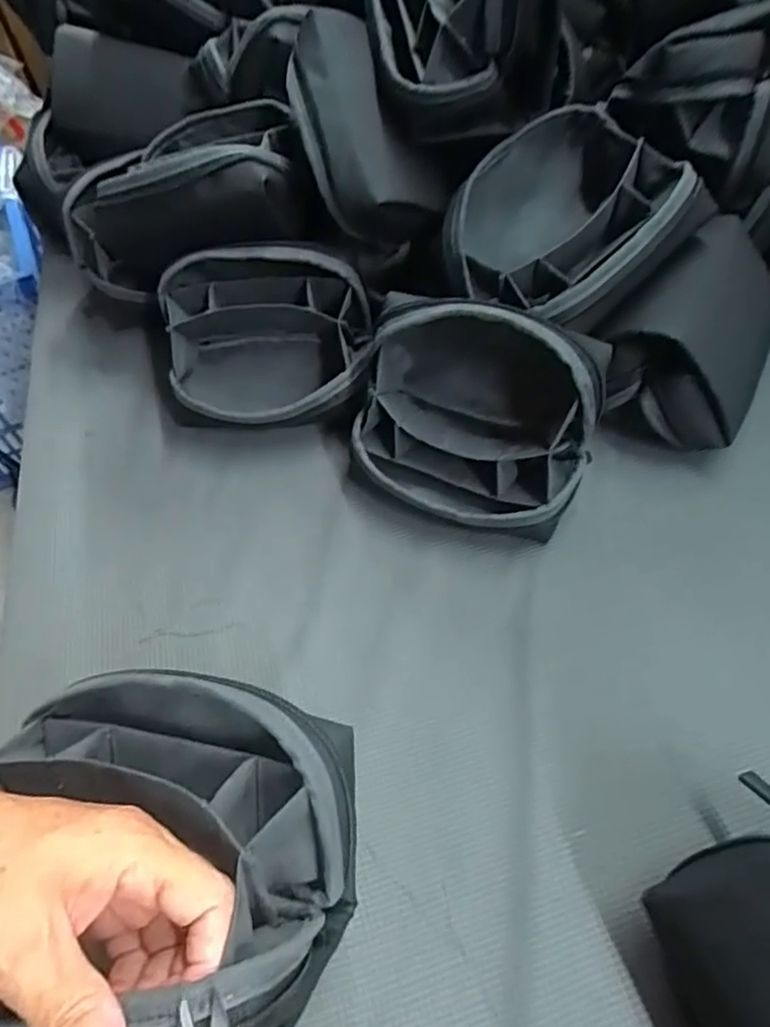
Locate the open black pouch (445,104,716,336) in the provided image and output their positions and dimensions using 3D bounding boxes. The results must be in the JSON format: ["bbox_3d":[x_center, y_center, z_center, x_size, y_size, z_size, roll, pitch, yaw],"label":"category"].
[{"bbox_3d":[0.133,-0.209,0.457,0.156,0.085,0.146,-42,65,-9],"label":"open black pouch"}]

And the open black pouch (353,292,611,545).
[{"bbox_3d":[0.060,-0.069,0.426,0.164,0.133,0.123,21,58,17],"label":"open black pouch"}]

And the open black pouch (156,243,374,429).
[{"bbox_3d":[-0.098,-0.129,0.496,0.171,0.119,0.111,-4,54,0],"label":"open black pouch"}]

